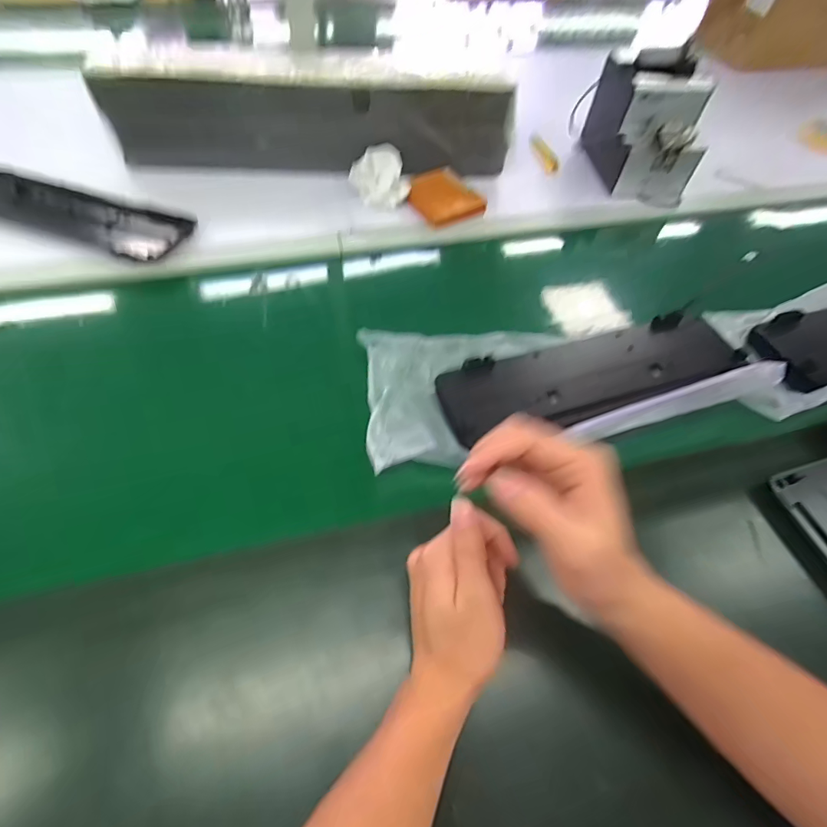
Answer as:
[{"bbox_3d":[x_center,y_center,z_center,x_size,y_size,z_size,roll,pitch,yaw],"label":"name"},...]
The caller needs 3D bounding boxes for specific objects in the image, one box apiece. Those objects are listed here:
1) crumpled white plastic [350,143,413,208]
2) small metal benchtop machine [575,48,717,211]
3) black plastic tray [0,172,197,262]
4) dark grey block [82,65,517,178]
[{"bbox_3d":[-0.049,-0.364,0.667,0.079,0.075,0.073,-13,56,-12],"label":"crumpled white plastic"},{"bbox_3d":[0.380,-0.471,0.726,0.116,0.161,0.186,-4,55,-6],"label":"small metal benchtop machine"},{"bbox_3d":[-0.481,-0.284,0.626,0.330,0.032,0.096,16,55,8],"label":"black plastic tray"},{"bbox_3d":[-0.149,-0.435,0.675,0.604,0.130,0.057,0,55,-3],"label":"dark grey block"}]

